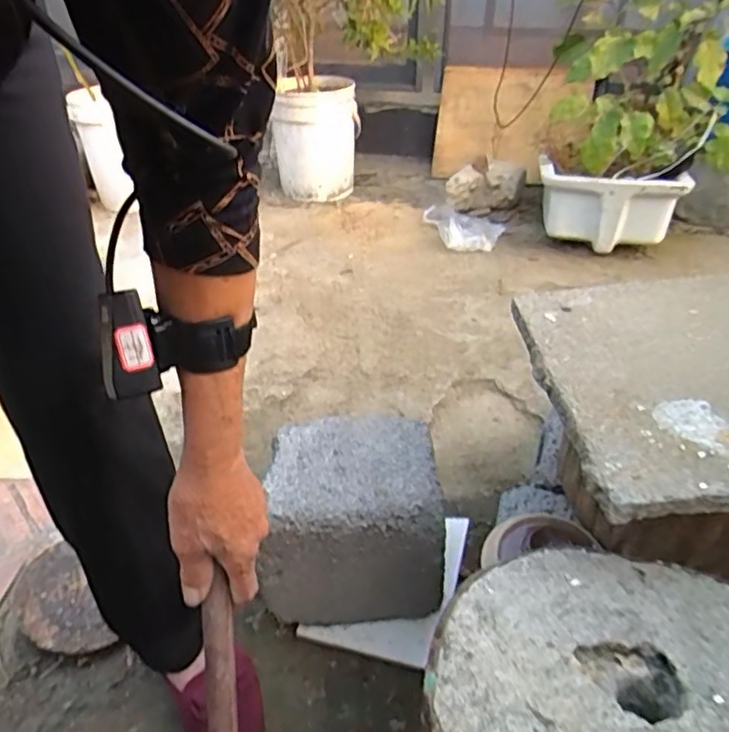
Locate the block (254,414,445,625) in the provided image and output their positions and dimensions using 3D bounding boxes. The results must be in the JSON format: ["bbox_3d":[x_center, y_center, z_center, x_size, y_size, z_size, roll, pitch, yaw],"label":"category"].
[{"bbox_3d":[-0.018,0.209,0.804,0.216,0.211,0.189,-3,34,-4],"label":"block"}]

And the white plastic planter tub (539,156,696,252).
[{"bbox_3d":[0.646,-0.410,1.586,0.364,0.177,0.178,9,35,13],"label":"white plastic planter tub"}]

